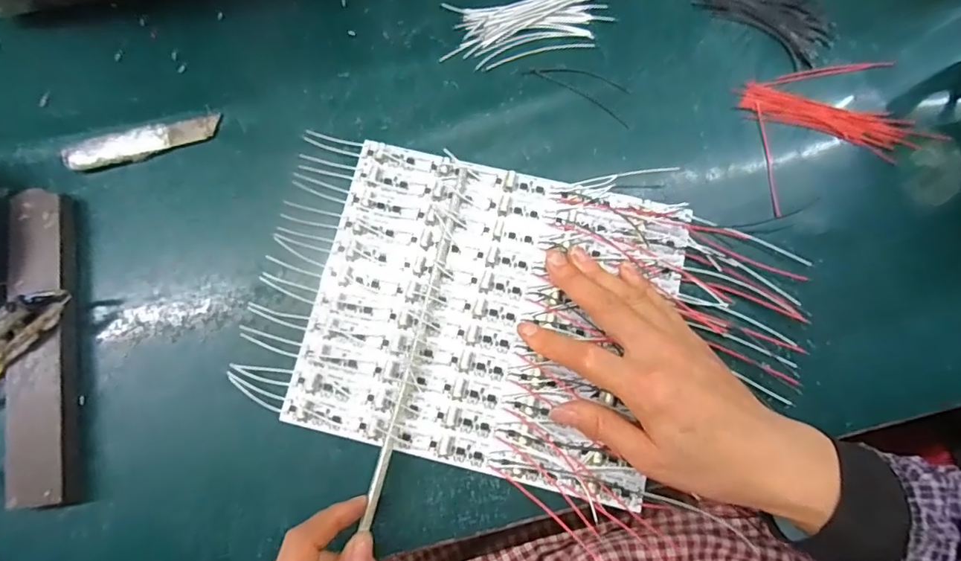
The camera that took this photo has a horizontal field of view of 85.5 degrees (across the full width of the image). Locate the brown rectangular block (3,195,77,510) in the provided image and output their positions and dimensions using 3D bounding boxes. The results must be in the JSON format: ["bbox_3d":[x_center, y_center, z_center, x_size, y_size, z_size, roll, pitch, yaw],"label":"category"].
[{"bbox_3d":[-0.282,0.040,0.332,0.037,0.020,0.198,-10,80,0],"label":"brown rectangular block"}]

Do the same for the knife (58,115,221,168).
[{"bbox_3d":[-0.237,-0.098,0.366,0.103,0.011,0.022,-16,80,-1],"label":"knife"}]

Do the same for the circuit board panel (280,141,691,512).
[{"bbox_3d":[0.007,0.020,0.339,0.223,0.008,0.191,13,80,4],"label":"circuit board panel"}]

